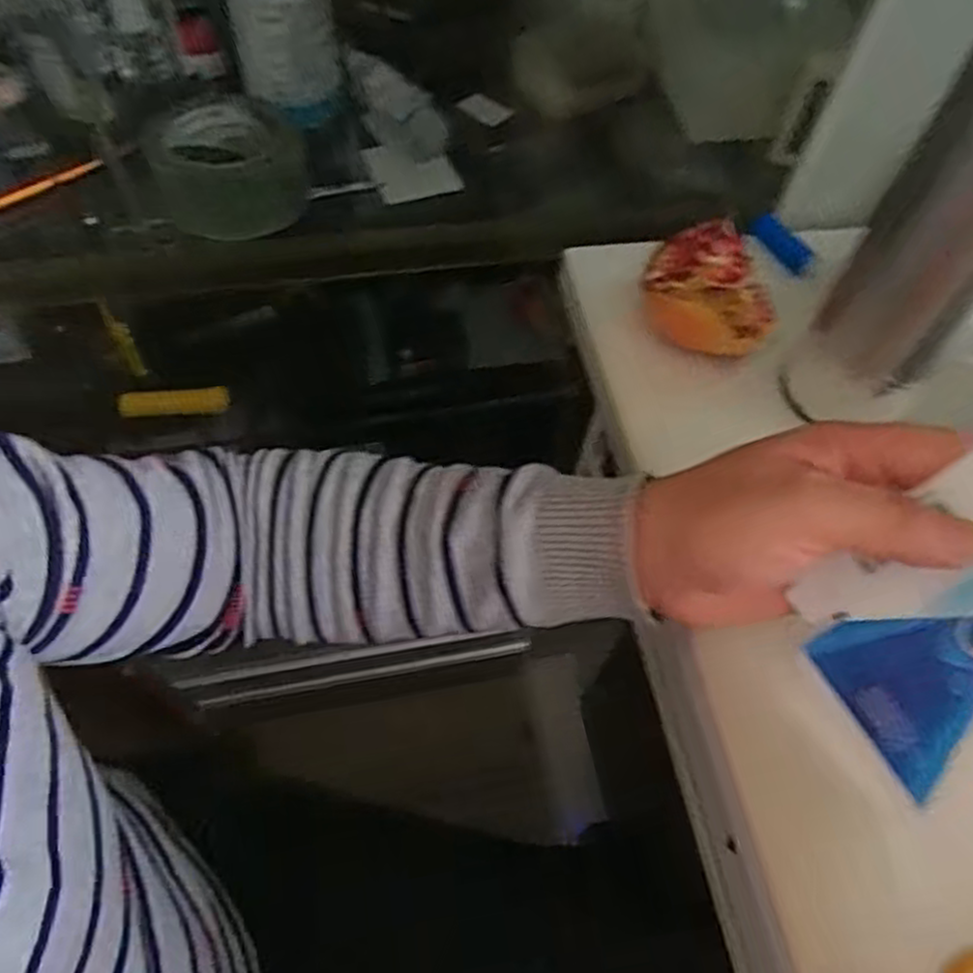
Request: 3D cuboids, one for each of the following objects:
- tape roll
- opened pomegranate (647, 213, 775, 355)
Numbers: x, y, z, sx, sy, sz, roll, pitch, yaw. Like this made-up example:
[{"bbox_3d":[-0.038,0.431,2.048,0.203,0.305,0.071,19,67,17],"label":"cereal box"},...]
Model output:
[{"bbox_3d":[-0.177,-0.222,0.521,0.098,0.053,0.098,2,58,-3],"label":"tape roll"},{"bbox_3d":[0.117,-0.100,0.384,0.071,0.052,0.061,20,59,8],"label":"opened pomegranate"}]

